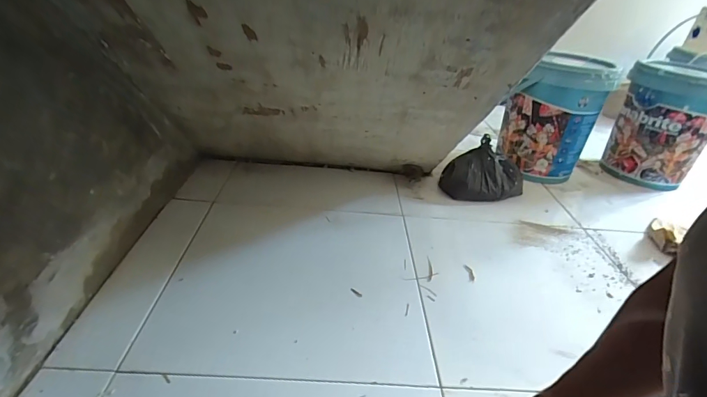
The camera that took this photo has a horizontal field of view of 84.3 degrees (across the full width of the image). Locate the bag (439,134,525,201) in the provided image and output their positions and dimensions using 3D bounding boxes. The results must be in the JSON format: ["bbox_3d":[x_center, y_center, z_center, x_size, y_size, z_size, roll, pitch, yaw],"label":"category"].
[{"bbox_3d":[0.398,-0.084,1.189,0.242,0.142,0.236,19,32,20],"label":"bag"}]

